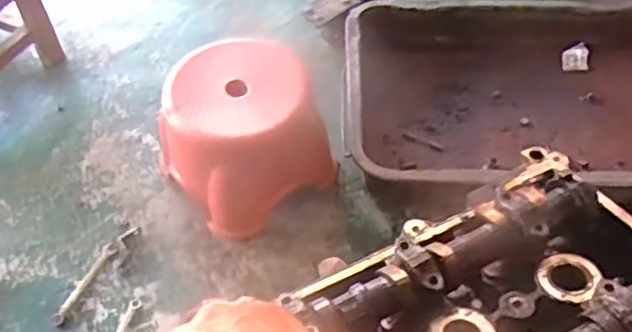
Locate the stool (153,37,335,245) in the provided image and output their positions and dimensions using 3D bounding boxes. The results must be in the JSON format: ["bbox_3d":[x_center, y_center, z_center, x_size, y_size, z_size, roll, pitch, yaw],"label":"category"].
[{"bbox_3d":[-0.115,-0.047,1.064,0.234,0.209,0.211,-27,57,-19],"label":"stool"}]

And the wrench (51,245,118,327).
[{"bbox_3d":[-0.353,0.178,1.028,0.027,0.006,0.137,23,56,17],"label":"wrench"}]

